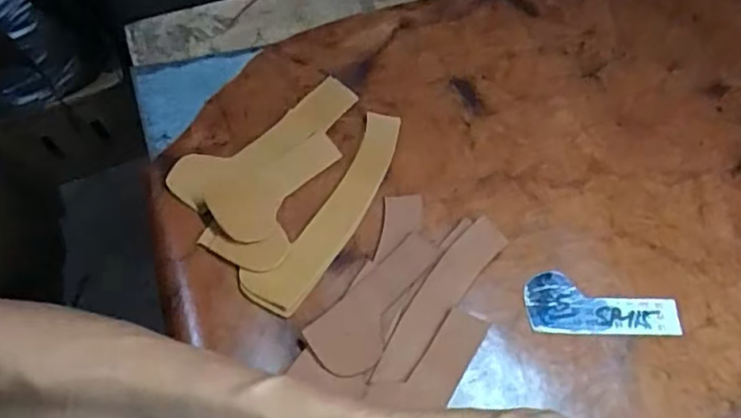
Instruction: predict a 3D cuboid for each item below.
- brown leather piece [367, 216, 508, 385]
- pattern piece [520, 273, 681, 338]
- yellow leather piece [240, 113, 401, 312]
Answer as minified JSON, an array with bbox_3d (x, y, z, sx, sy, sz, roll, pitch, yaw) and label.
[{"bbox_3d":[0.054,0.074,0.512,0.034,0.005,0.161,38,69,8],"label":"brown leather piece"},{"bbox_3d":[0.190,0.080,0.518,0.122,0.005,0.050,5,60,1],"label":"pattern piece"},{"bbox_3d":[-0.031,-0.004,0.556,0.050,0.008,0.211,29,64,14],"label":"yellow leather piece"}]

